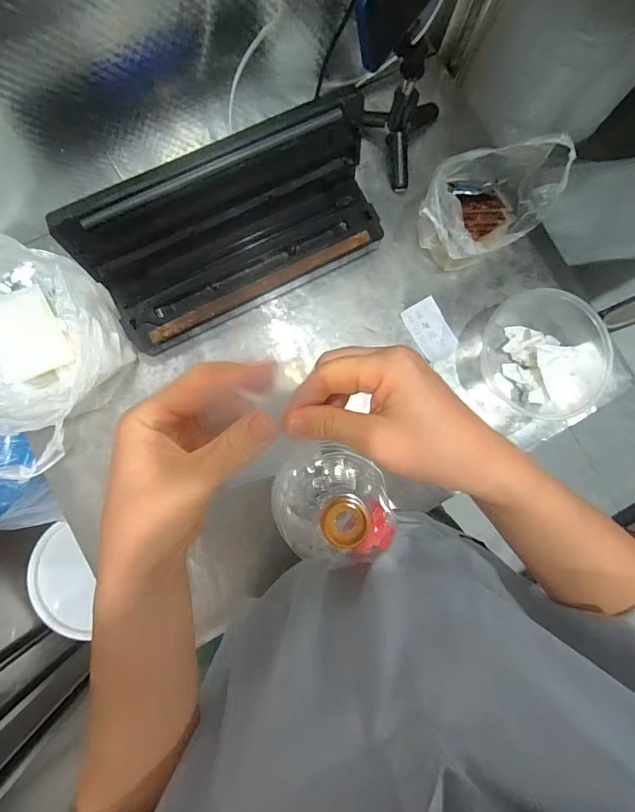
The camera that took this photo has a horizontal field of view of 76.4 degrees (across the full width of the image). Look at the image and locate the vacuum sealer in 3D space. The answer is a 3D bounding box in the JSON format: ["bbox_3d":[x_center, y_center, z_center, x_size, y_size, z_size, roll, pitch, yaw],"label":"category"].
[{"bbox_3d":[-0.097,-0.221,0.509,0.376,0.141,0.153,-26,86,-5],"label":"vacuum sealer"}]

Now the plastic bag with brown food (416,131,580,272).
[{"bbox_3d":[0.223,-0.275,0.549,0.193,0.113,0.130,-37,87,-6],"label":"plastic bag with brown food"}]

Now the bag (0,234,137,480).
[{"bbox_3d":[-0.356,-0.076,0.468,0.212,0.135,0.257,-40,88,-6],"label":"bag"}]

